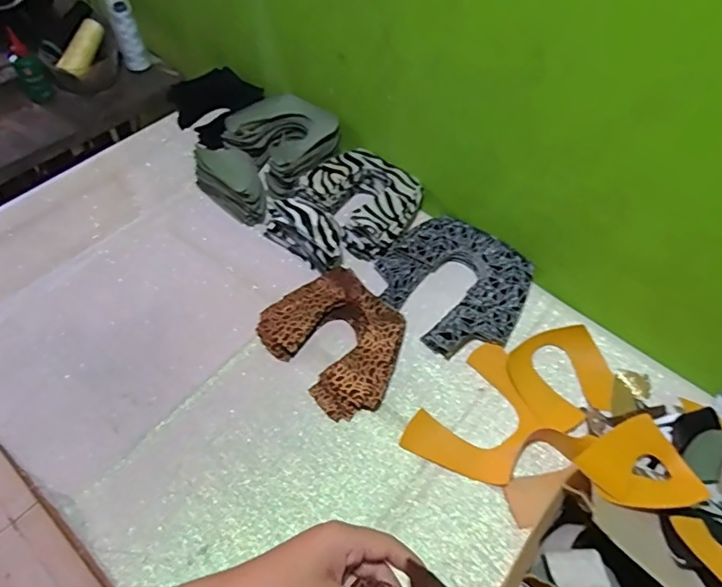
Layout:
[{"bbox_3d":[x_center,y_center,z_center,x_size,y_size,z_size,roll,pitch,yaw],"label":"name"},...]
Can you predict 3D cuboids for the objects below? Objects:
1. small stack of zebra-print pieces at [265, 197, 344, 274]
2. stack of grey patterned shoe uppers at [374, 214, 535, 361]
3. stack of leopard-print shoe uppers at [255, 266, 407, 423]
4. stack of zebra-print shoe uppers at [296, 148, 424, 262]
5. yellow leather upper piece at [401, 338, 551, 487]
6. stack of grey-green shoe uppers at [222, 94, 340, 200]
[{"bbox_3d":[-0.077,-0.091,0.712,0.147,0.067,0.060,38,61,20],"label":"small stack of zebra-print pieces"},{"bbox_3d":[0.123,-0.014,0.695,0.189,0.030,0.179,37,61,19],"label":"stack of grey patterned shoe uppers"},{"bbox_3d":[-0.025,0.053,0.639,0.144,0.036,0.182,-36,65,-25],"label":"stack of leopard-print shoe uppers"},{"bbox_3d":[0.005,-0.137,0.759,0.160,0.047,0.137,40,62,21],"label":"stack of zebra-print shoe uppers"},{"bbox_3d":[0.143,0.141,0.600,0.115,0.015,0.172,38,61,20],"label":"yellow leather upper piece"},{"bbox_3d":[-0.112,-0.241,0.825,0.153,0.054,0.168,-38,66,-26],"label":"stack of grey-green shoe uppers"}]

